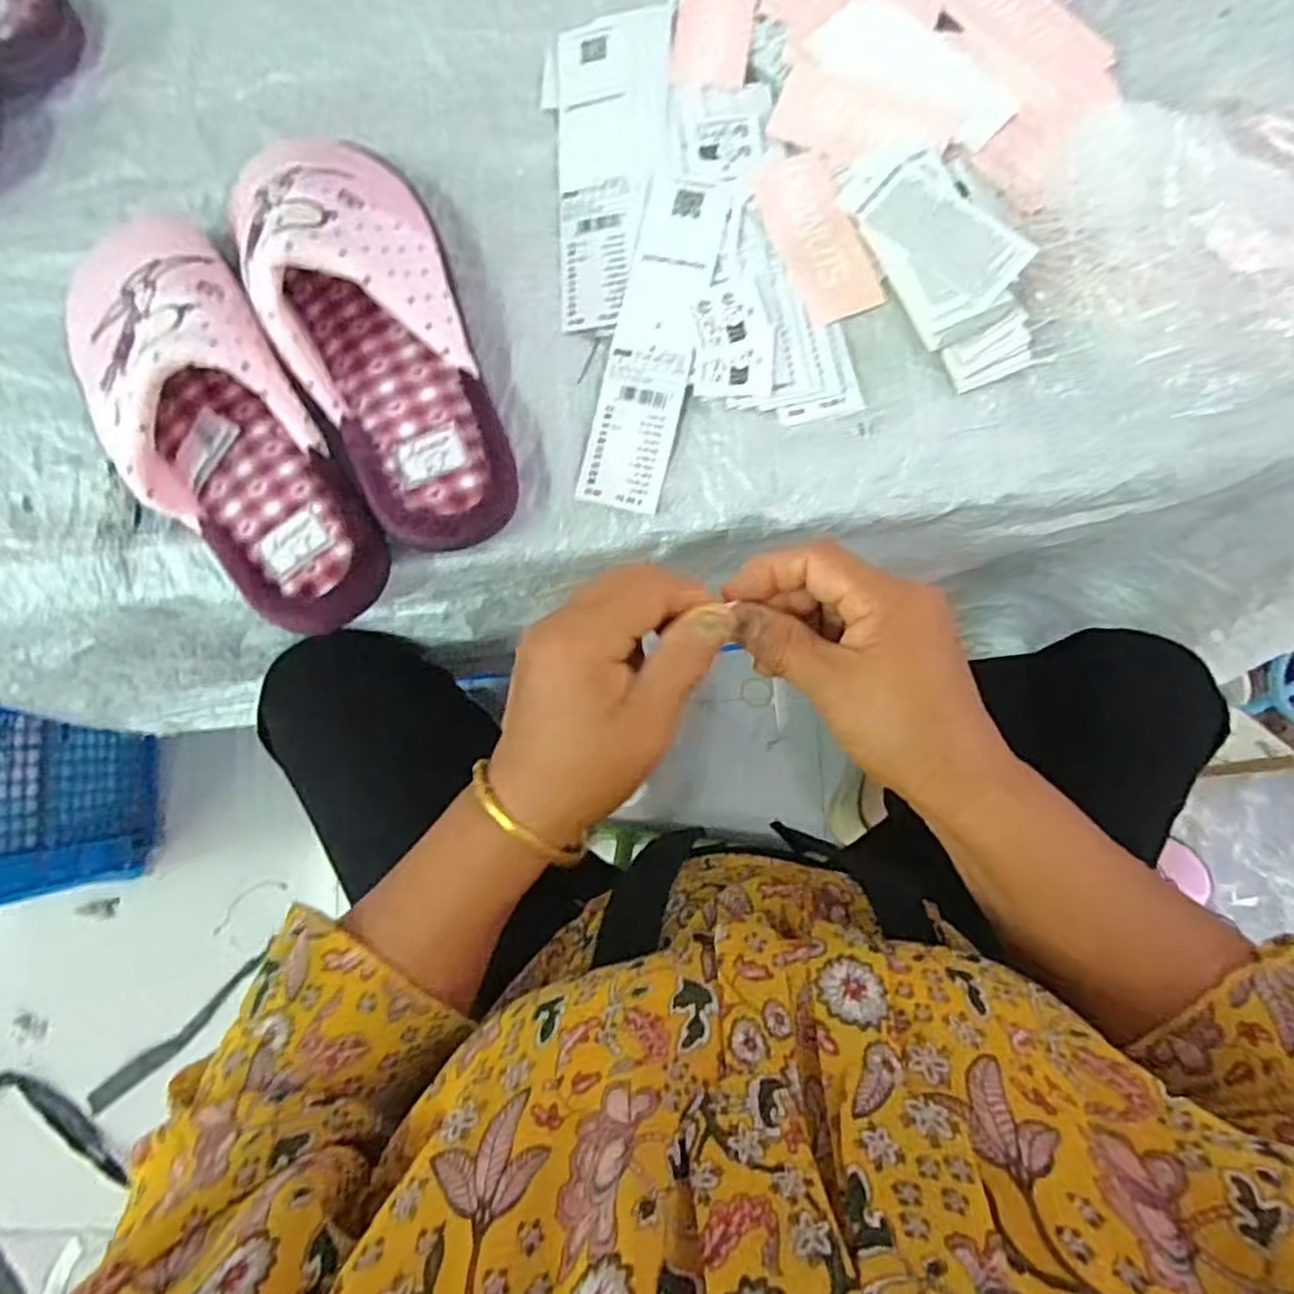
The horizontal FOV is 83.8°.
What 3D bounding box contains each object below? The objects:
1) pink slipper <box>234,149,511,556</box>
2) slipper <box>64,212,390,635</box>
[{"bbox_3d":[-0.136,-0.157,0.361,0.091,0.081,0.223,-24,83,0],"label":"pink slipper"},{"bbox_3d":[-0.217,-0.113,0.364,0.097,0.075,0.234,-35,83,-2],"label":"slipper"}]

